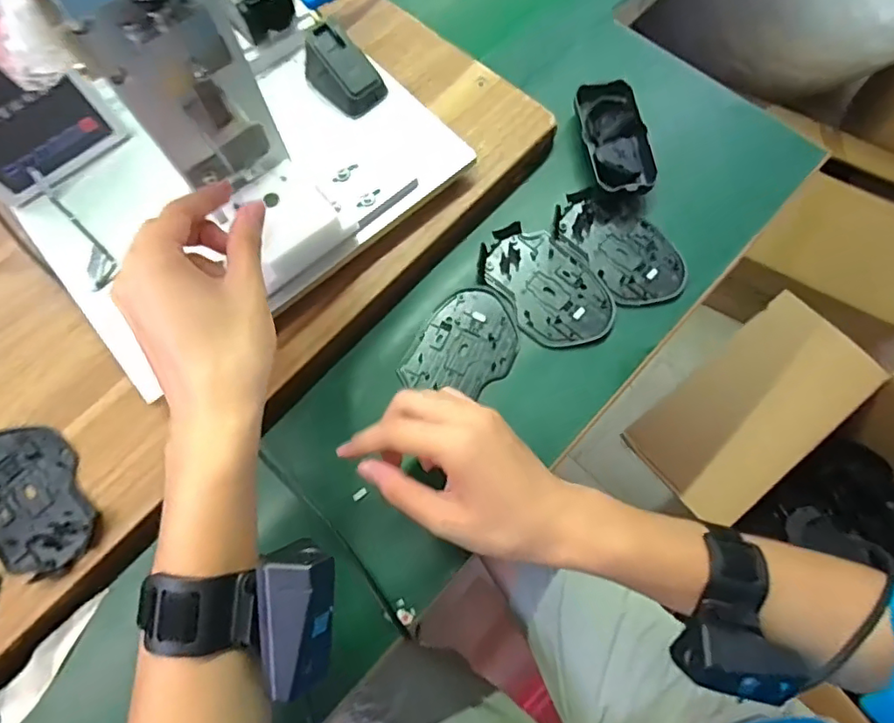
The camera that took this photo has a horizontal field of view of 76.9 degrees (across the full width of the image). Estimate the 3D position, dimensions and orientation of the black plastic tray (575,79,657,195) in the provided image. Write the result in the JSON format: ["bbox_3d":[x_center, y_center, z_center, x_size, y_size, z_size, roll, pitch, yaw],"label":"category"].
[{"bbox_3d":[0.143,-0.188,0.484,0.050,0.027,0.109,-8,72,-1],"label":"black plastic tray"}]

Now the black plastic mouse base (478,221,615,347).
[{"bbox_3d":[0.081,-0.064,0.455,0.074,0.011,0.113,-35,75,-9],"label":"black plastic mouse base"}]

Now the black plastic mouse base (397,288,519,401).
[{"bbox_3d":[0.016,-0.012,0.442,0.072,0.005,0.093,29,75,10],"label":"black plastic mouse base"}]

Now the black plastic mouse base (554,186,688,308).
[{"bbox_3d":[0.143,-0.096,0.465,0.074,0.011,0.113,-27,73,-7],"label":"black plastic mouse base"}]

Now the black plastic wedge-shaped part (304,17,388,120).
[{"bbox_3d":[-0.084,-0.232,0.448,0.039,0.038,0.060,-43,76,-11],"label":"black plastic wedge-shaped part"}]

